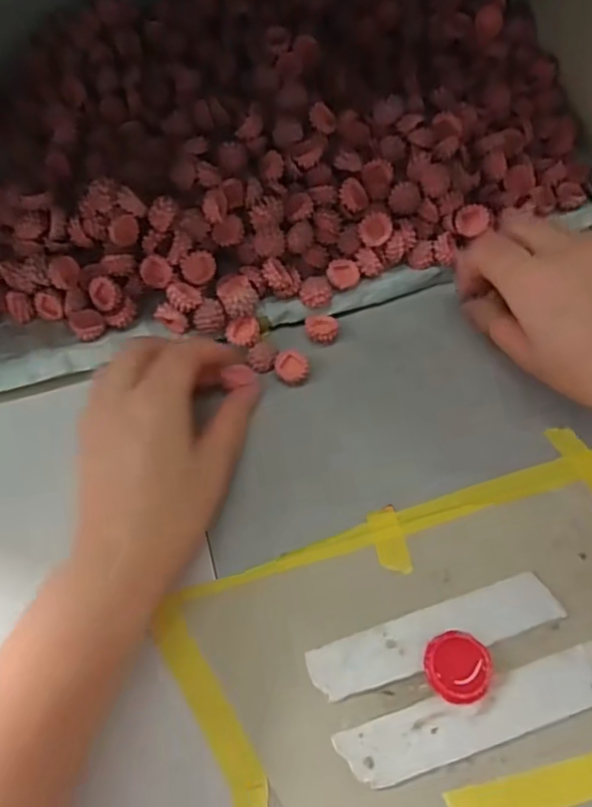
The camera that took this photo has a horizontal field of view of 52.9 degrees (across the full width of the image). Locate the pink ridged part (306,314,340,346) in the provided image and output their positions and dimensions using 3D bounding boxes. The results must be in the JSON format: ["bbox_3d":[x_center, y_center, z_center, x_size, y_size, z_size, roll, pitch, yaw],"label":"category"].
[{"bbox_3d":[0.016,-0.046,0.362,0.019,0.009,0.019,-1,58,2],"label":"pink ridged part"}]

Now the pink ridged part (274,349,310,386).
[{"bbox_3d":[-0.002,-0.021,0.349,0.020,0.008,0.020,-1,58,2],"label":"pink ridged part"}]

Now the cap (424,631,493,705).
[{"bbox_3d":[0.071,0.115,0.259,0.028,0.008,0.028,-1,58,2],"label":"cap"}]

